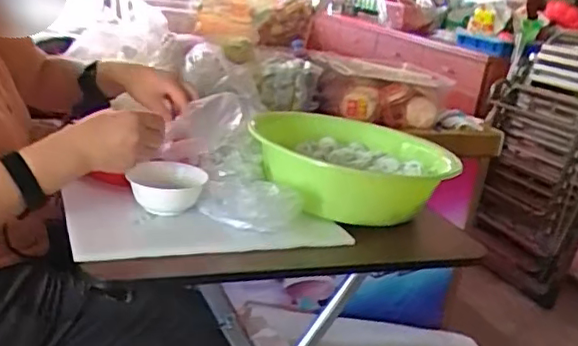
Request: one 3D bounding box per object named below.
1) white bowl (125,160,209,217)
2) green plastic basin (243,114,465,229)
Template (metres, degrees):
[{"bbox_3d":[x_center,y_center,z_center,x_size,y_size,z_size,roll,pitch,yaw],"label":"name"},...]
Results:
[{"bbox_3d":[-0.174,0.016,0.891,0.103,0.053,0.117,4,18,-8],"label":"white bowl"},{"bbox_3d":[0.095,-0.011,1.001,0.290,0.103,0.290,6,18,-2],"label":"green plastic basin"}]

